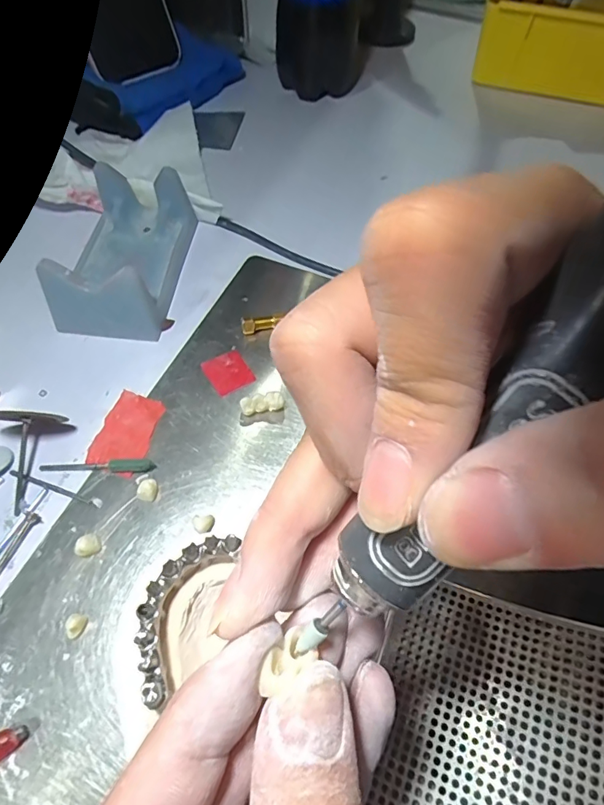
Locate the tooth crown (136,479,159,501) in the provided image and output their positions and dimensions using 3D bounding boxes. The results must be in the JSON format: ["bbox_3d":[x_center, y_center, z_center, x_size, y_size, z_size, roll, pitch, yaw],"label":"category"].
[{"bbox_3d":[-0.071,0.040,0.217,0.009,0.006,0.010,11,59,5],"label":"tooth crown"}]

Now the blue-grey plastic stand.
[{"bbox_3d":[-0.106,-0.093,0.277,0.060,0.040,0.104,5,58,2],"label":"blue-grey plastic stand"}]

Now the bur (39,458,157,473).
[{"bbox_3d":[-0.098,0.031,0.222,0.054,0.006,0.007,-2,58,-3],"label":"bur"}]

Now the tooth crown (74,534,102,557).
[{"bbox_3d":[-0.093,0.063,0.203,0.008,0.007,0.010,30,62,16],"label":"tooth crown"}]

